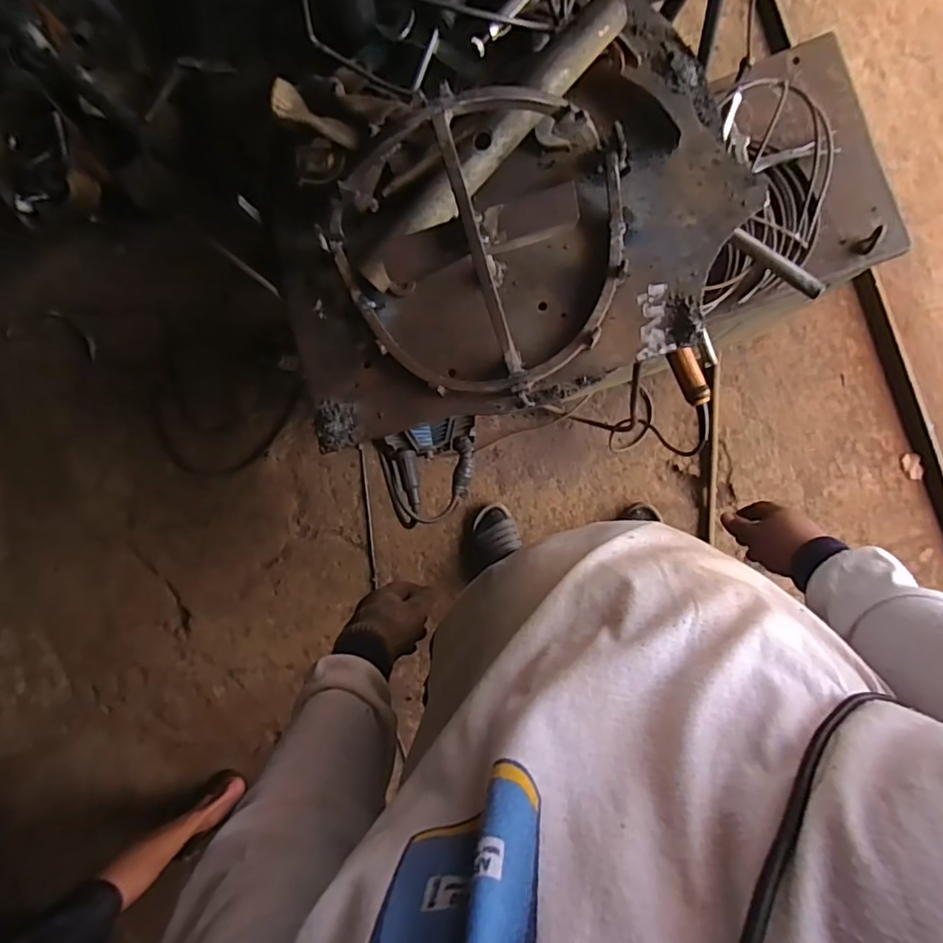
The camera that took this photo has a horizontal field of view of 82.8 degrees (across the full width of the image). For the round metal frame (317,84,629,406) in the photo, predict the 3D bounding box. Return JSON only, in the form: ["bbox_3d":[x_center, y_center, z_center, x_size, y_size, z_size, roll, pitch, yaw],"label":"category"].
[{"bbox_3d":[-0.001,-0.169,0.416,0.255,0.104,0.210,-1,89,6],"label":"round metal frame"}]

